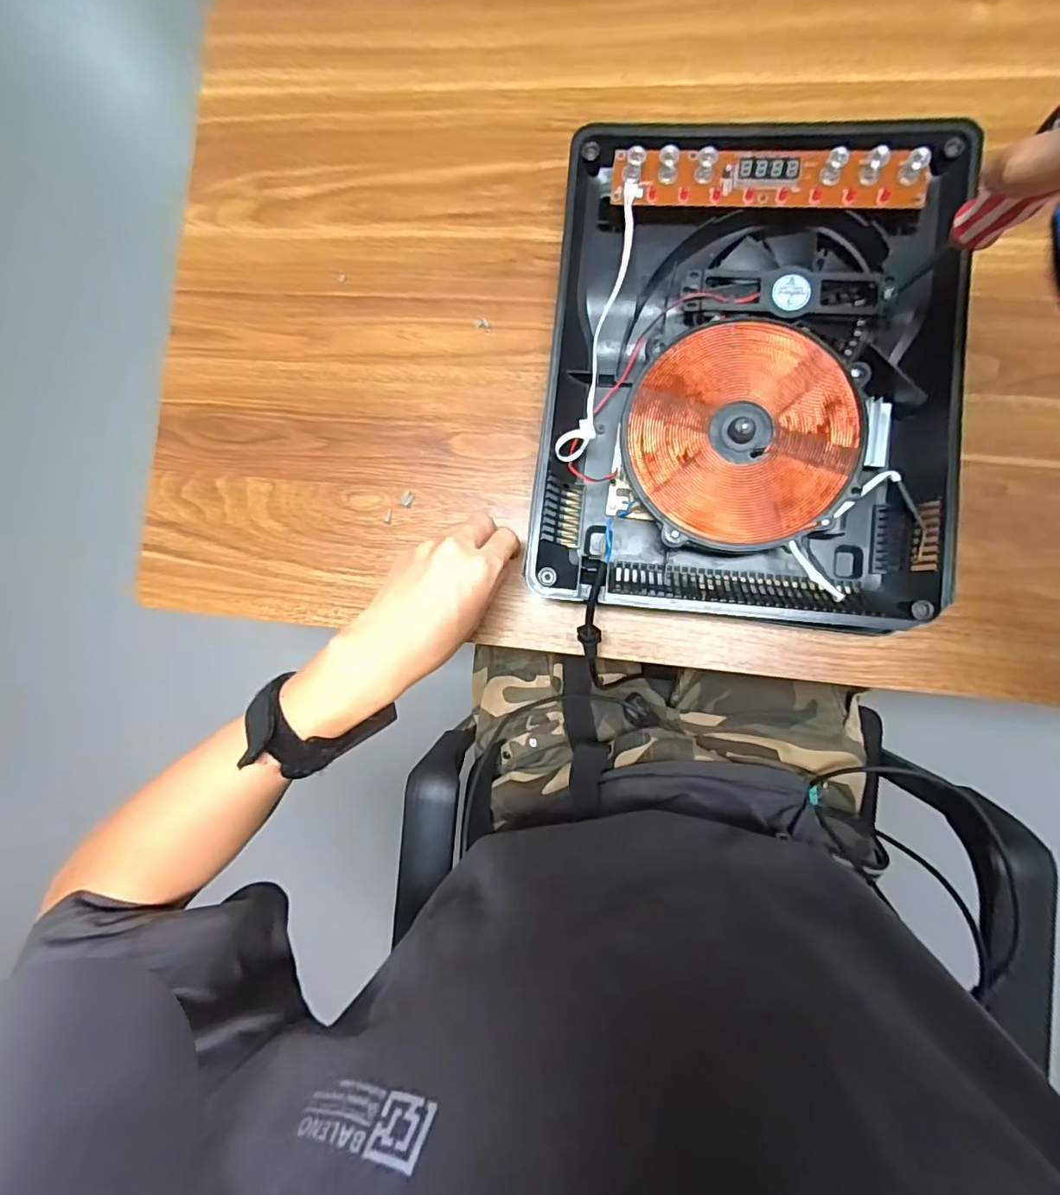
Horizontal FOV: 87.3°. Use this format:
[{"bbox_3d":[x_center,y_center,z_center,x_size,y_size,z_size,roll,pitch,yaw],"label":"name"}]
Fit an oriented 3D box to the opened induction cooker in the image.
[{"bbox_3d":[0.152,-0.155,0.398,0.270,0.054,0.335,6,87,7],"label":"opened induction cooker"}]

